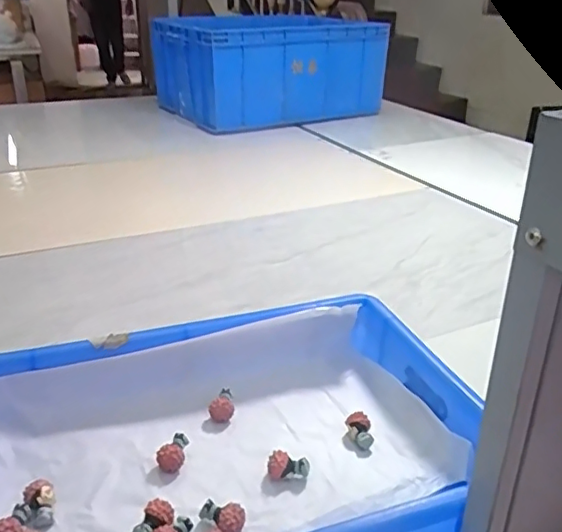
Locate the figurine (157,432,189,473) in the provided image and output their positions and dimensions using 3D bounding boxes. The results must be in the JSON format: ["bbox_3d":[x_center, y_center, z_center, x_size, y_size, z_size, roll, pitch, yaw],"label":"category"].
[{"bbox_3d":[-0.080,0.137,0.429,0.019,0.018,0.028,0,25,-1],"label":"figurine"}]

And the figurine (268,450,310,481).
[{"bbox_3d":[0.006,0.144,0.417,0.029,0.016,0.013,4,26,7],"label":"figurine"}]

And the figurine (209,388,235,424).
[{"bbox_3d":[-0.049,0.114,0.481,0.020,0.021,0.025,-2,26,-6],"label":"figurine"}]

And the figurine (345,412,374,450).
[{"bbox_3d":[0.062,0.130,0.457,0.018,0.019,0.025,-1,25,-4],"label":"figurine"}]

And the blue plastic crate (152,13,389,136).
[{"bbox_3d":[-0.038,-0.523,1.574,0.496,0.247,0.398,-17,30,-32],"label":"blue plastic crate"}]

